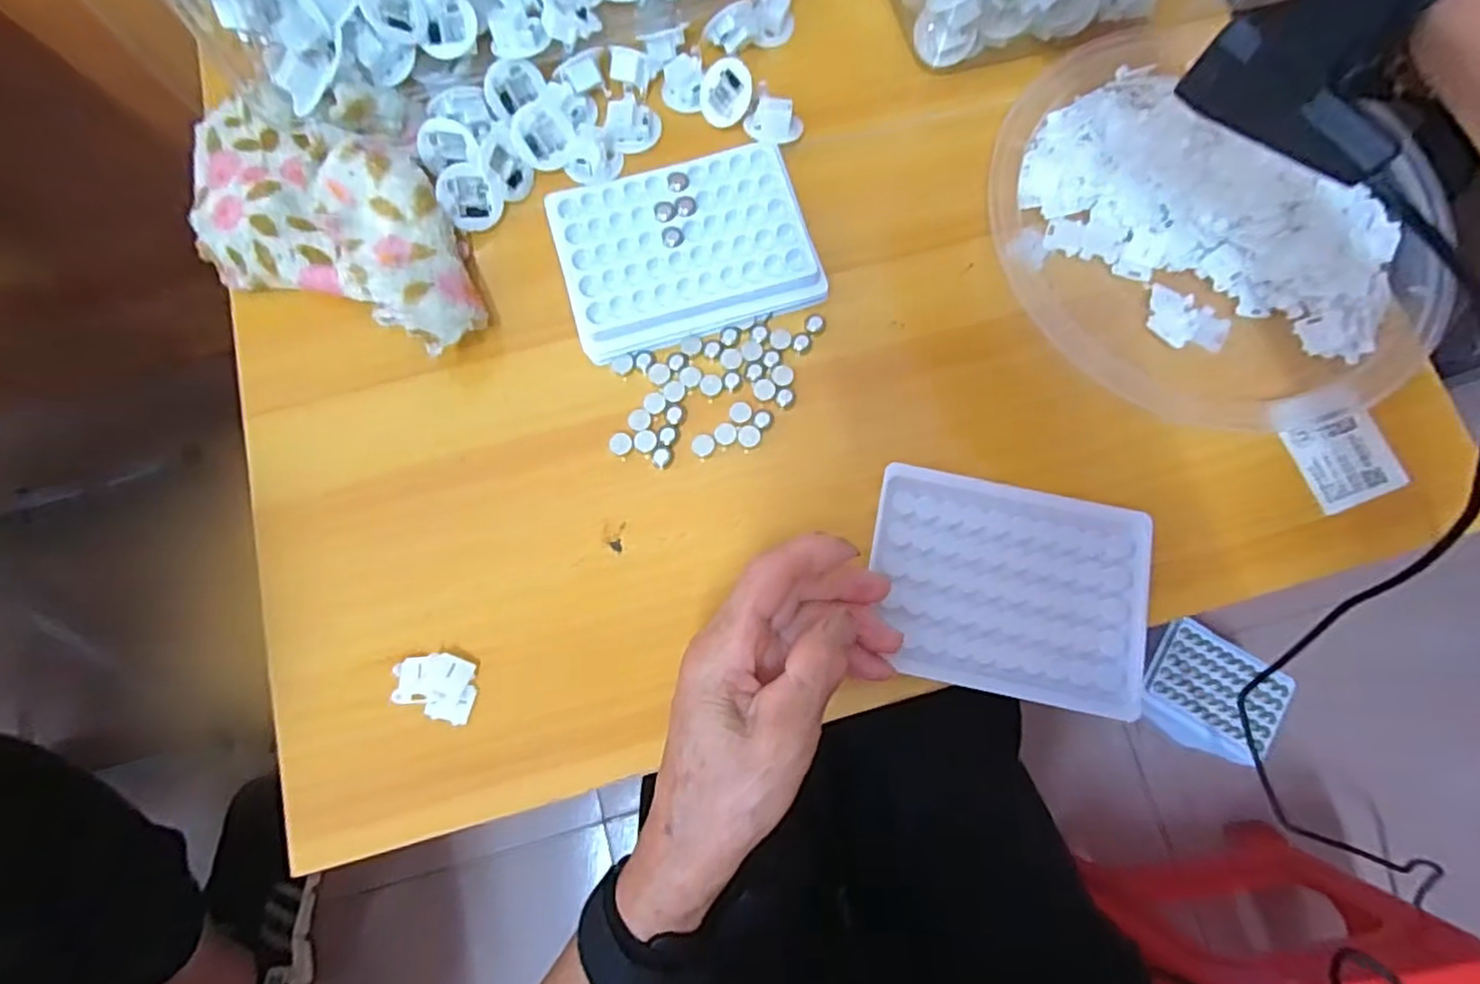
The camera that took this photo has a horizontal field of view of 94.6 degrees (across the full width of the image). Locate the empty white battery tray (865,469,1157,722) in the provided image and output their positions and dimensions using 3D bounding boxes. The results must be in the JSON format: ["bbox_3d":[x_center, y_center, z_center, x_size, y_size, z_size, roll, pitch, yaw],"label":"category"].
[{"bbox_3d":[0.126,0.045,0.324,0.128,0.011,0.097,12,81,1],"label":"empty white battery tray"}]

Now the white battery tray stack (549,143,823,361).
[{"bbox_3d":[-0.028,-0.127,0.352,0.125,0.011,0.090,-17,82,-4],"label":"white battery tray stack"}]

